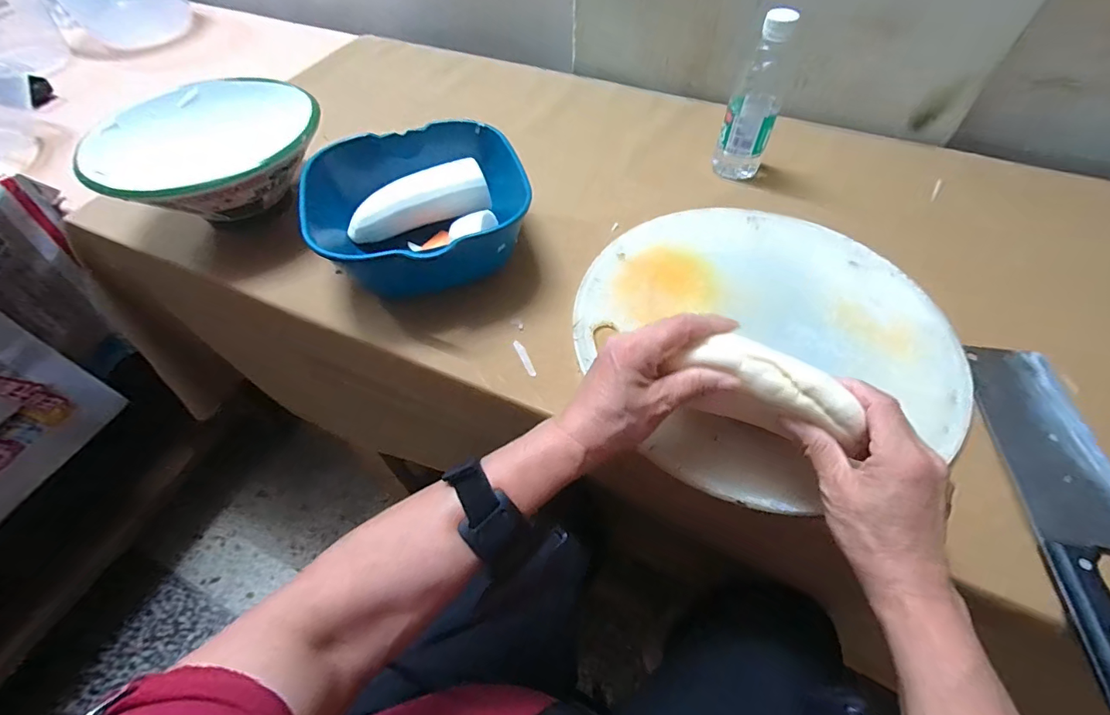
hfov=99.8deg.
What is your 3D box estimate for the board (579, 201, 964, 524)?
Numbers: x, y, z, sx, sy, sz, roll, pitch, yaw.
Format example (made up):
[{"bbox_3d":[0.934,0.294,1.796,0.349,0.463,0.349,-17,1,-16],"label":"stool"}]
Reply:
[{"bbox_3d":[0.197,-0.035,0.445,0.336,0.018,0.325,0,54,1],"label":"board"}]

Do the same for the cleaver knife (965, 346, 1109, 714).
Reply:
[{"bbox_3d":[0.386,0.106,0.344,0.074,0.023,0.289,10,55,8],"label":"cleaver knife"}]

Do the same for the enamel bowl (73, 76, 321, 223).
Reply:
[{"bbox_3d":[-0.381,-0.211,0.534,0.221,0.104,0.208,0,54,1],"label":"enamel bowl"}]

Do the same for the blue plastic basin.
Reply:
[{"bbox_3d":[-0.148,-0.158,0.503,0.213,0.085,0.213,-16,56,-11],"label":"blue plastic basin"}]

